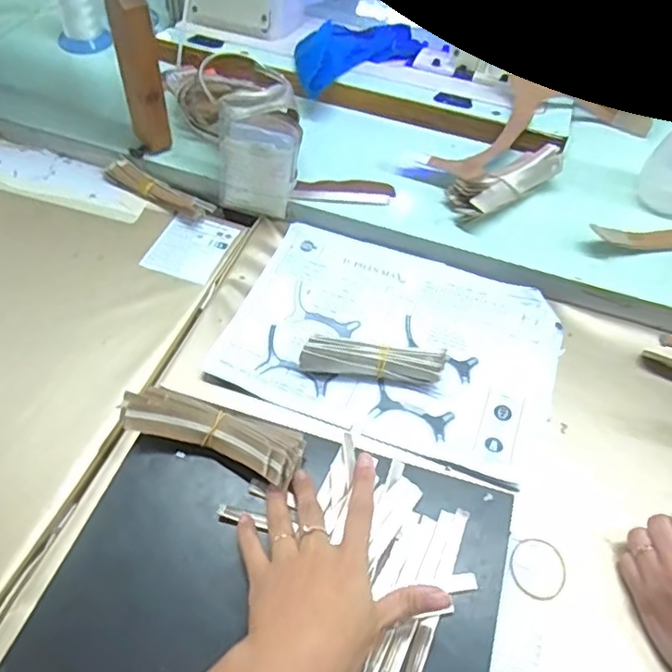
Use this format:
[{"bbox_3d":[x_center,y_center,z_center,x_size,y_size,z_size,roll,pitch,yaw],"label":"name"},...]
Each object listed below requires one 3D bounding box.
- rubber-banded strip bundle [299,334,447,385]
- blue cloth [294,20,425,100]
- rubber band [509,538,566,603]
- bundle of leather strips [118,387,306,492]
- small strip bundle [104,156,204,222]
[{"bbox_3d":[0.035,0.020,0.543,0.129,0.033,0.033,6,55,3],"label":"rubber-banded strip bundle"},{"bbox_3d":[0.029,-0.383,0.785,0.237,0.045,0.095,-34,62,-22],"label":"blue cloth"},{"bbox_3d":[0.154,0.176,0.450,0.041,0.004,0.046,27,59,17],"label":"rubber band"},{"bbox_3d":[-0.095,0.072,0.459,0.142,0.028,0.043,18,54,9],"label":"bundle of leather strips"},{"bbox_3d":[-0.205,-0.165,0.665,0.135,0.027,0.022,29,60,18],"label":"small strip bundle"}]

